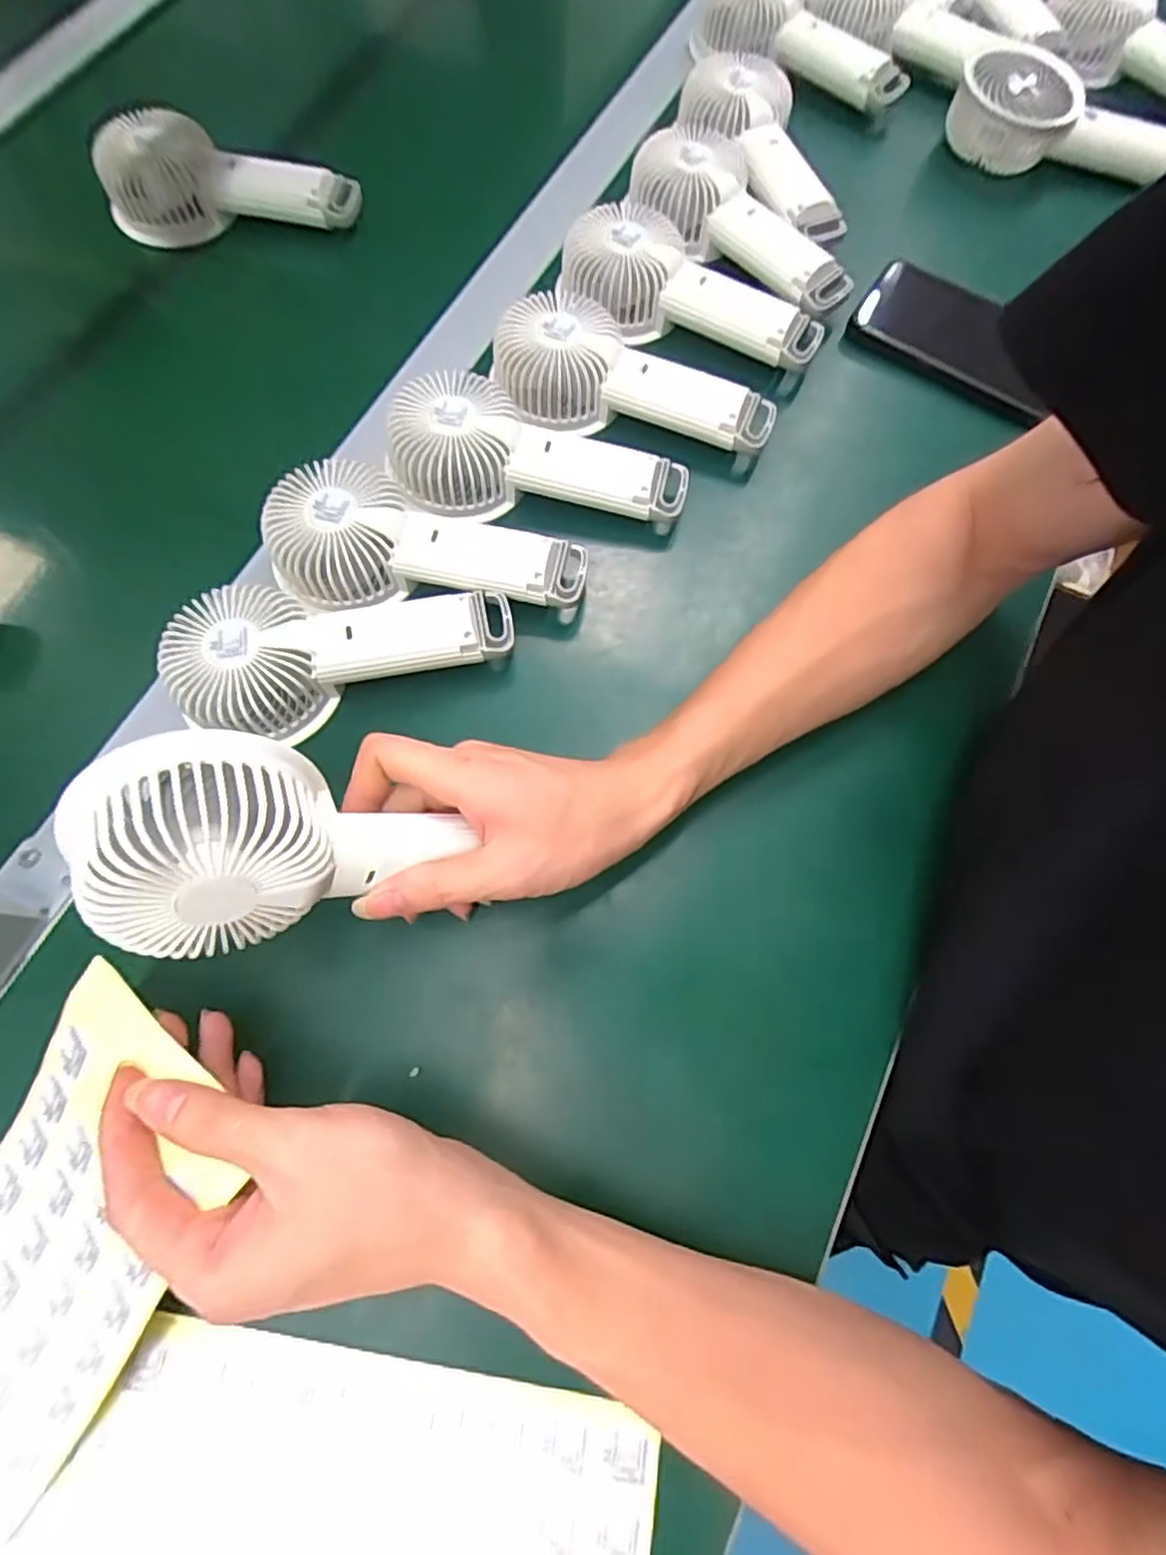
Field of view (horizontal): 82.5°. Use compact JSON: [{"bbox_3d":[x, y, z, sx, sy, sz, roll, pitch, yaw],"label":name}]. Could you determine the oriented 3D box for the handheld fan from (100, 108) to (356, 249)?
[{"bbox_3d":[-0.240,-0.413,0.464,0.174,0.044,0.074,7,72,0],"label":"handheld fan"}]

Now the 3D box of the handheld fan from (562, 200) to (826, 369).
[{"bbox_3d":[0.072,-0.323,0.435,0.177,0.039,0.081,15,72,3],"label":"handheld fan"}]

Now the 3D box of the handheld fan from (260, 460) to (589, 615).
[{"bbox_3d":[-0.085,-0.132,0.369,0.169,0.036,0.070,0,72,-2],"label":"handheld fan"}]

